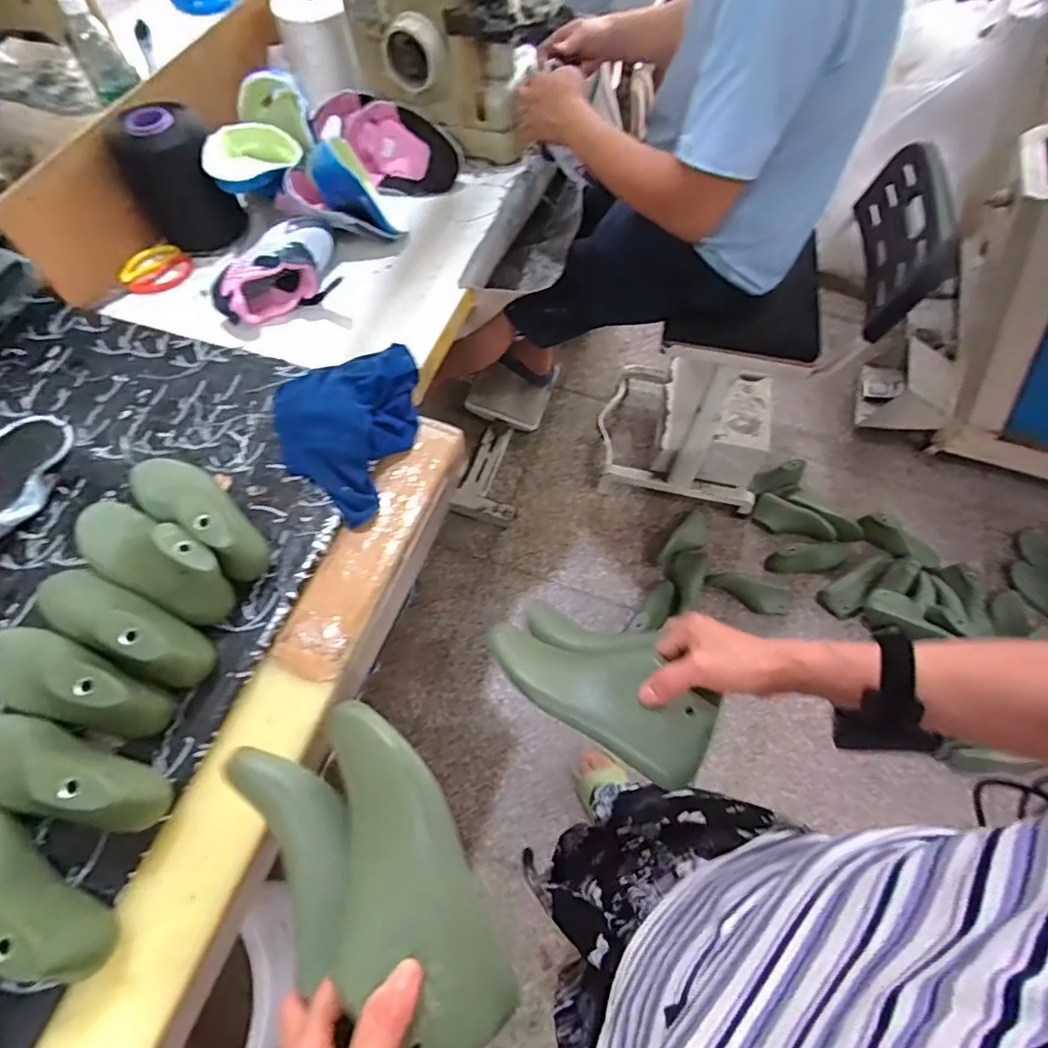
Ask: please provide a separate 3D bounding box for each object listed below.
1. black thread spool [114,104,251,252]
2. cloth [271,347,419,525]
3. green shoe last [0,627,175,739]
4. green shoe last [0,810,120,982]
[{"bbox_3d":[-0.532,-0.527,0.876,0.135,0.165,0.124,-31,66,-16],"label":"black thread spool"},{"bbox_3d":[-0.217,-0.129,0.691,0.152,0.052,0.232,16,63,8],"label":"cloth"},{"bbox_3d":[-0.430,0.145,0.534,0.201,0.090,0.063,14,62,7],"label":"green shoe last"},{"bbox_3d":[-0.419,0.294,0.460,0.204,0.098,0.068,18,62,22],"label":"green shoe last"}]

